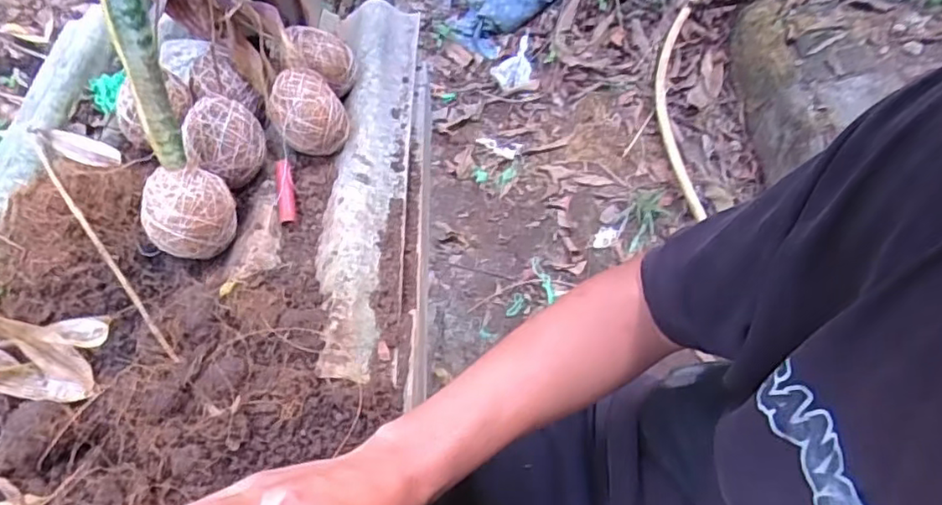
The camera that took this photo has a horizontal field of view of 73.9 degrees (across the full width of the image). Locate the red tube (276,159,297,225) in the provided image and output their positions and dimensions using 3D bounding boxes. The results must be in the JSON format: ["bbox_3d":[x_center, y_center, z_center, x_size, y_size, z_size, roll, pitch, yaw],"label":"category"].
[{"bbox_3d":[-0.153,-0.051,0.517,0.014,0.015,0.055,-9,57,-6],"label":"red tube"}]

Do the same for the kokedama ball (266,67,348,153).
[{"bbox_3d":[-0.138,-0.120,0.533,0.056,0.052,0.056,0,57,0],"label":"kokedama ball"}]

